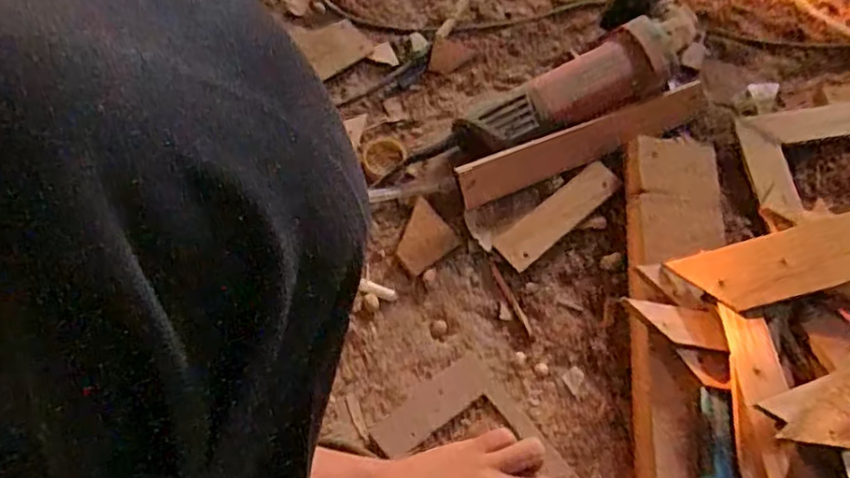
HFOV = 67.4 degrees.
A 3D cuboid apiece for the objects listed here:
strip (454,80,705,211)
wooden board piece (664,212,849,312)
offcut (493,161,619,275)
[{"bbox_3d":[0.147,-0.088,0.579,0.251,0.006,0.038,-21,95,-11],"label":"strip"},{"bbox_3d":[0.270,0.019,0.479,0.147,0.011,0.052,-15,66,12],"label":"wooden board piece"},{"bbox_3d":[0.121,-0.022,0.577,0.130,0.017,0.036,-36,71,-14],"label":"offcut"}]

